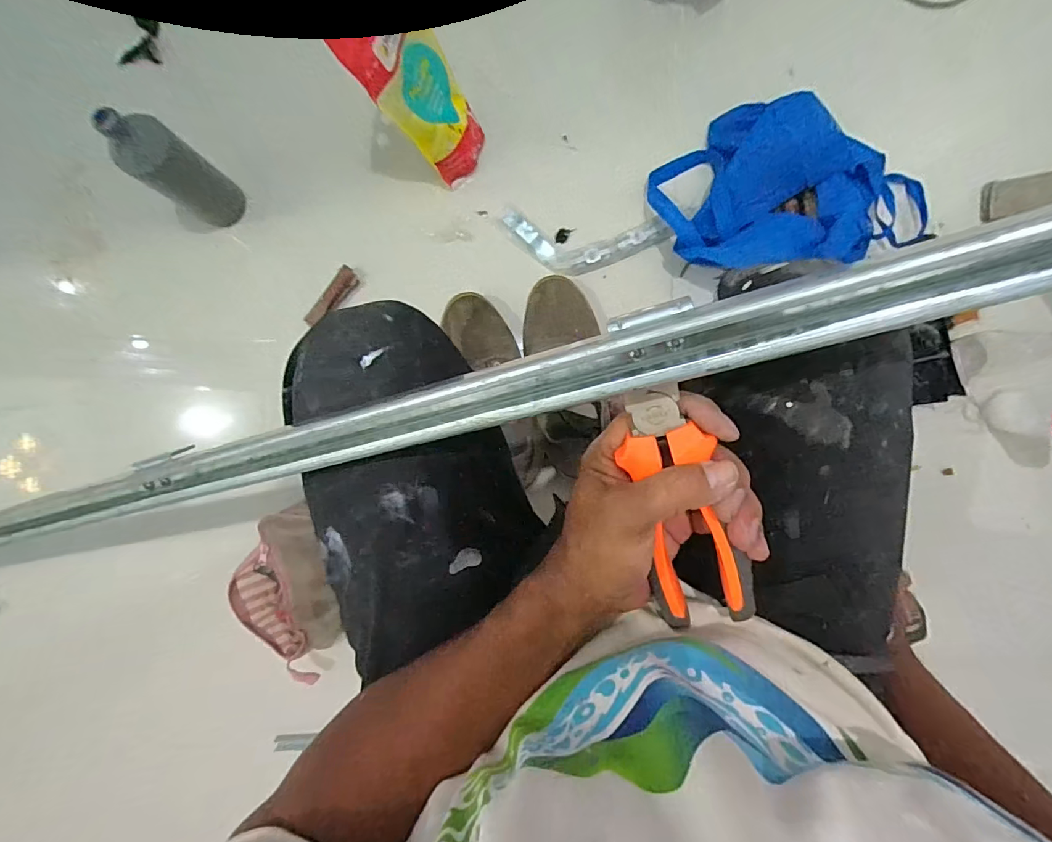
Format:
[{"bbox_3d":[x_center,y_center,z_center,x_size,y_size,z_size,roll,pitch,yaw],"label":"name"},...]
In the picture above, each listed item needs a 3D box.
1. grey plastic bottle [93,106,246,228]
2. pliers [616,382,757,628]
[{"bbox_3d":[-0.449,-0.321,0.628,0.054,0.202,0.071,37,91,-1],"label":"grey plastic bottle"},{"bbox_3d":[0.091,0.054,0.282,0.055,0.026,0.153,-20,103,0],"label":"pliers"}]

